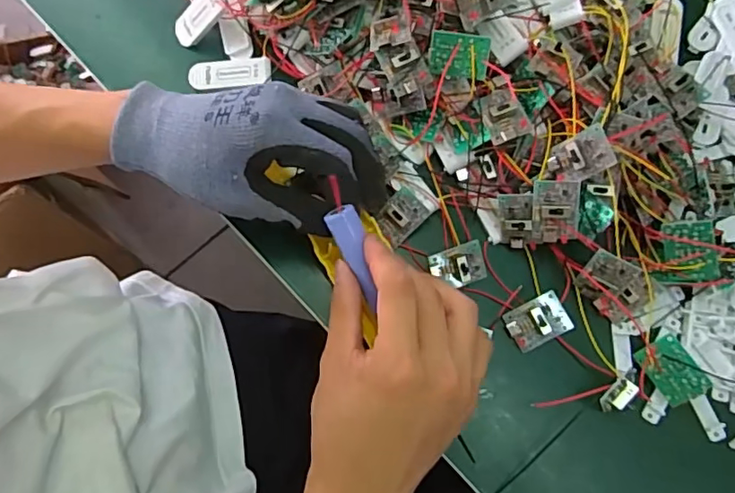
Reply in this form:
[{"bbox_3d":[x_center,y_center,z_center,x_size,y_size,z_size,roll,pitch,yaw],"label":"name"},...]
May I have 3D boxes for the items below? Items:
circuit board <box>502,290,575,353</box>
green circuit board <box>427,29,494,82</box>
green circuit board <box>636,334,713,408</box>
[{"bbox_3d":[0.103,0.045,0.339,0.036,0.006,0.027,-24,73,-6],"label":"circuit board"},{"bbox_3d":[0.055,-0.115,0.342,0.036,0.027,0.004,11,39,10],"label":"green circuit board"},{"bbox_3d":[0.173,0.071,0.321,0.025,0.006,0.035,-40,67,21],"label":"green circuit board"}]

